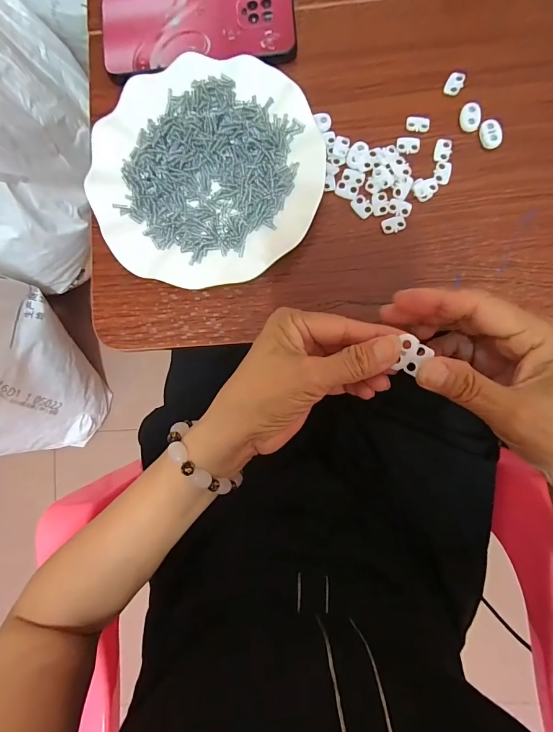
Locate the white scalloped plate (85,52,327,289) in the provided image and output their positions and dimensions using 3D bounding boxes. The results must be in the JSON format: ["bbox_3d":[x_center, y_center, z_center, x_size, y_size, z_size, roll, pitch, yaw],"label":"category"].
[{"bbox_3d":[-0.055,-0.154,0.298,0.179,0.028,0.177,0,88,3],"label":"white scalloped plate"}]

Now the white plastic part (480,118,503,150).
[{"bbox_3d":[0.173,-0.187,0.292,0.015,0.004,0.023,-11,87,3],"label":"white plastic part"}]

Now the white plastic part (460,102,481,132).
[{"bbox_3d":[0.157,-0.203,0.294,0.015,0.004,0.022,3,88,3],"label":"white plastic part"}]

